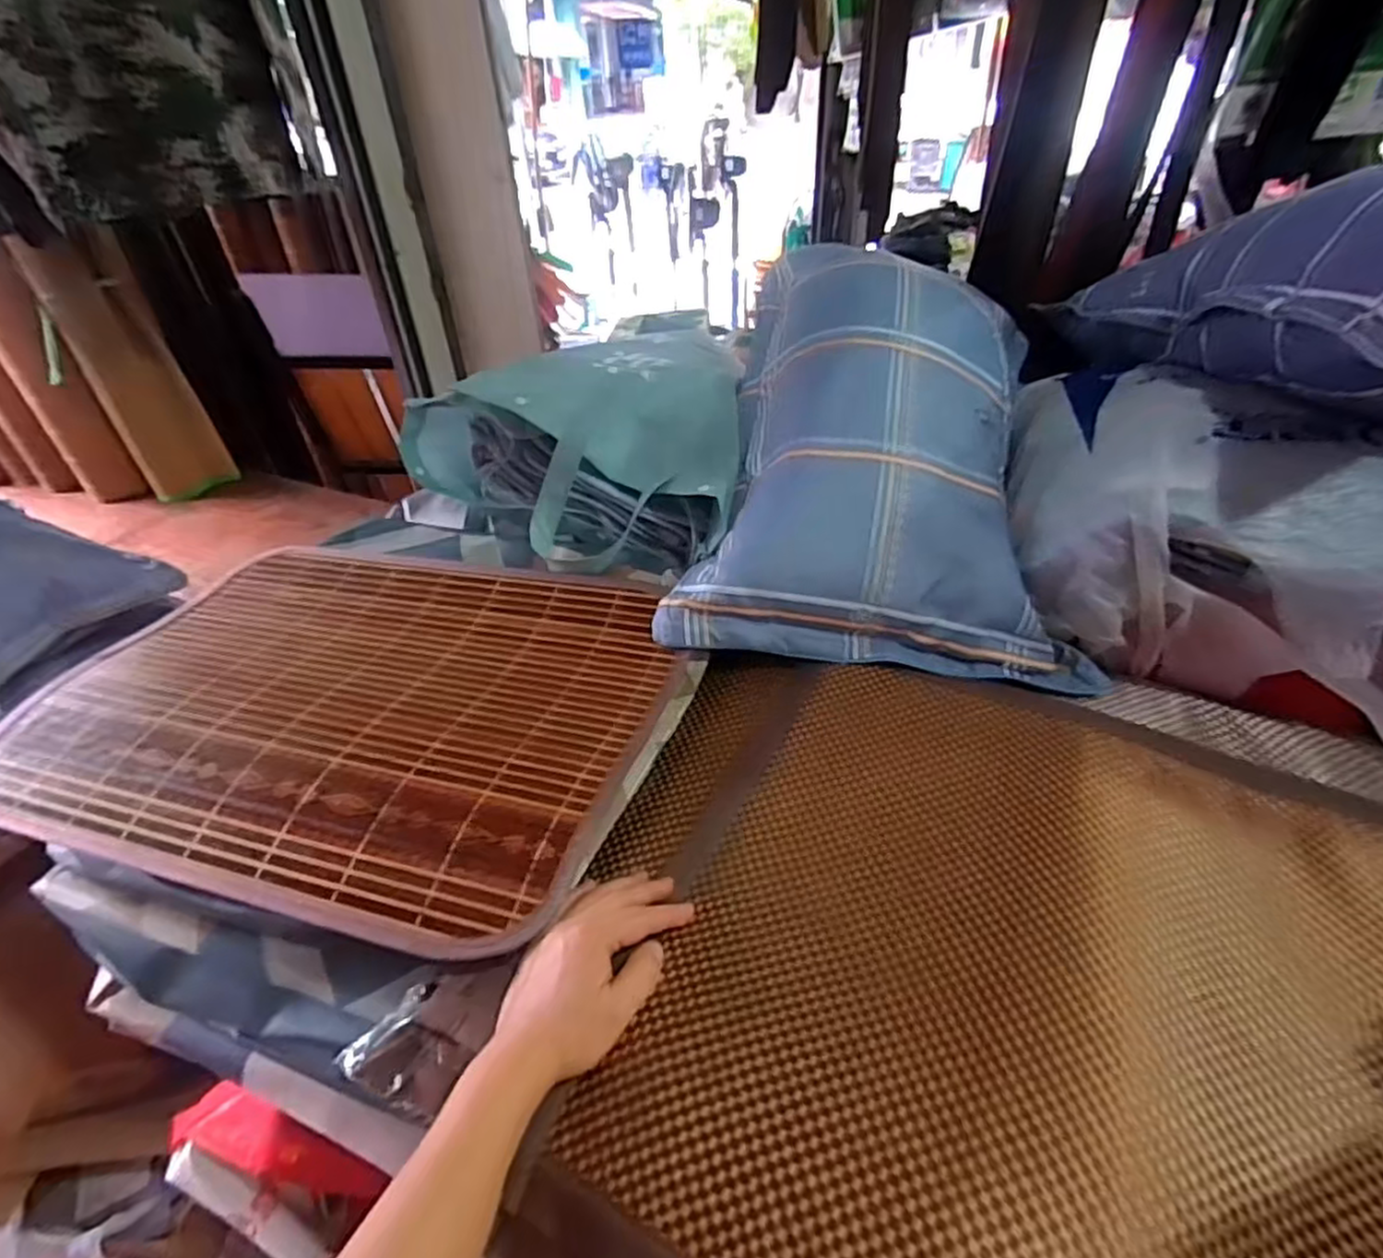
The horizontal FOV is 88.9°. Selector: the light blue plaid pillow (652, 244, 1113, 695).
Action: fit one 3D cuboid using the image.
[{"bbox_3d":[0.199,-0.224,0.792,0.397,0.232,0.553,2,40,7],"label":"light blue plaid pillow"}]

